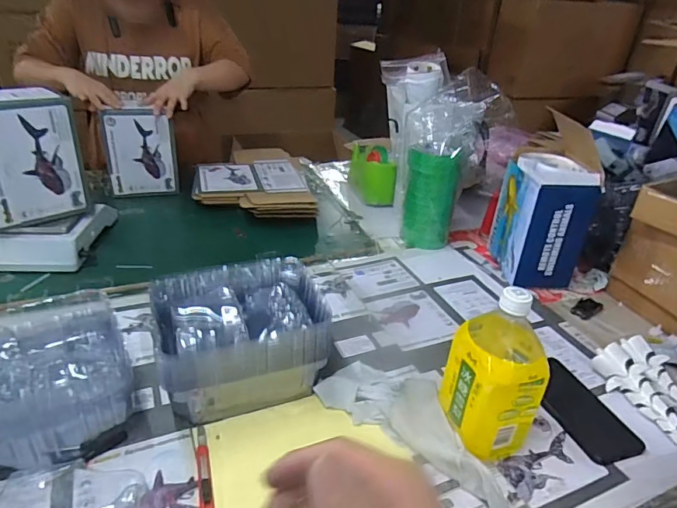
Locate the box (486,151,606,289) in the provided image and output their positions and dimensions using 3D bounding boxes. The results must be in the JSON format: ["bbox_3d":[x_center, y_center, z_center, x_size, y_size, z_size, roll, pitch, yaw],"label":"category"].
[{"bbox_3d":[0.381,-0.065,0.878,0.118,0.216,0.156,2,30,-7],"label":"box"}]

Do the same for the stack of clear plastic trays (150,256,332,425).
[{"bbox_3d":[-0.129,0.106,0.605,0.195,0.118,0.166,-7,32,-20],"label":"stack of clear plastic trays"}]

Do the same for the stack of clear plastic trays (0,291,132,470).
[{"bbox_3d":[-0.353,0.145,0.519,0.214,0.103,0.189,-14,35,-30],"label":"stack of clear plastic trays"}]

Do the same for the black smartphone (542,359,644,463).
[{"bbox_3d":[0.314,0.201,0.606,0.082,0.015,0.154,-8,33,-22],"label":"black smartphone"}]

